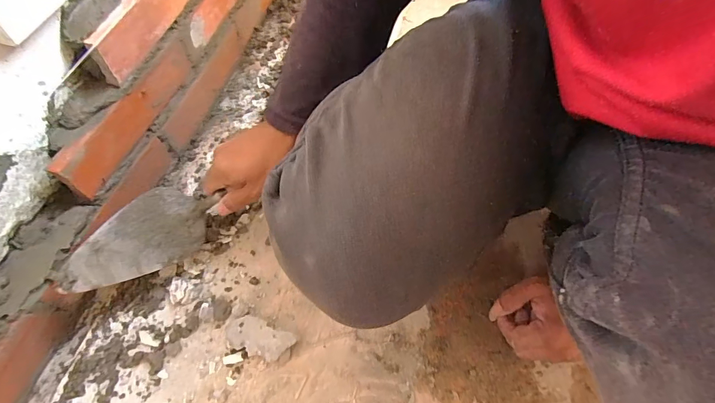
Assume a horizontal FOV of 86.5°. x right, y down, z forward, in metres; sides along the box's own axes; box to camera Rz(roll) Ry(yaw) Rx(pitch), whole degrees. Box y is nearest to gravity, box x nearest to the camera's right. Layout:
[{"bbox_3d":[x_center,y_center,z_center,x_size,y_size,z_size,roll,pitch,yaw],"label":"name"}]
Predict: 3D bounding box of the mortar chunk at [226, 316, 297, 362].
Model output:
[{"bbox_3d":[-0.113,0.158,0.439,0.078,0.018,0.035,19,63,8],"label":"mortar chunk"}]

